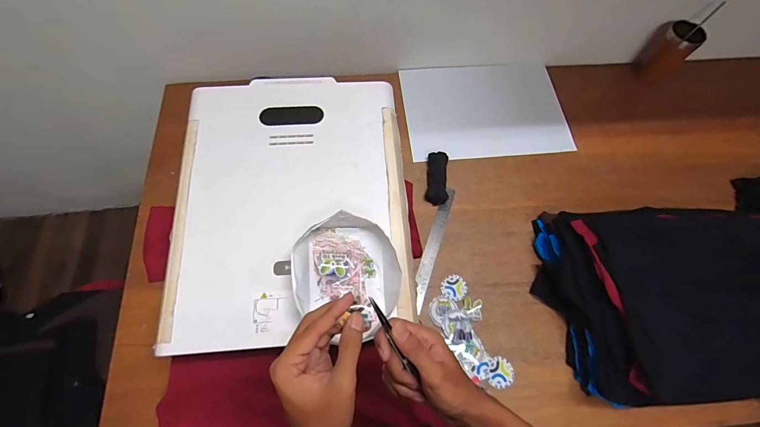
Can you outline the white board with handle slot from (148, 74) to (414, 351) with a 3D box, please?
[{"bbox_3d":[-0.157,-0.035,0.637,0.403,0.016,0.498,-3,68,-3],"label":"white board with handle slot"}]

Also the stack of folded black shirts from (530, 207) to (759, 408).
[{"bbox_3d":[0.603,0.164,0.688,0.519,0.142,0.346,1,68,-2],"label":"stack of folded black shirts"}]

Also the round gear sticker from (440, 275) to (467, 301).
[{"bbox_3d":[0.155,0.155,0.747,0.053,0.004,0.053,1,68,-2],"label":"round gear sticker"}]

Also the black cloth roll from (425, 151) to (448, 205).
[{"bbox_3d":[0.135,-0.084,0.832,0.047,0.026,0.125,4,68,0],"label":"black cloth roll"}]

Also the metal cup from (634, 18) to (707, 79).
[{"bbox_3d":[0.733,-0.418,0.920,0.093,0.149,0.099,1,68,-2],"label":"metal cup"}]

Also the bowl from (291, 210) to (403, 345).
[{"bbox_3d":[-0.051,0.096,0.559,0.161,0.052,0.181,-31,72,-13],"label":"bowl"}]

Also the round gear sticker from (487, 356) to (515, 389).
[{"bbox_3d":[0.234,0.307,0.688,0.048,0.006,0.055,1,70,10],"label":"round gear sticker"}]

